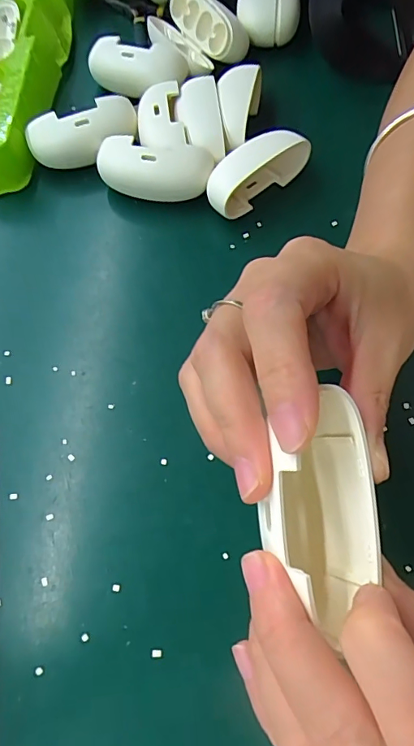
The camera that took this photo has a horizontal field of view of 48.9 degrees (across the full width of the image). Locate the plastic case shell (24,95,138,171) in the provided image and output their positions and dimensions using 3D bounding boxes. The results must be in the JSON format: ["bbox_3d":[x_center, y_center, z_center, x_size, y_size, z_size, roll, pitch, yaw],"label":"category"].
[{"bbox_3d":[-0.076,-0.147,0.287,0.067,0.034,0.021,-23,68,-7],"label":"plastic case shell"}]

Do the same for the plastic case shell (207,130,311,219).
[{"bbox_3d":[0.028,-0.121,0.270,0.067,0.033,0.026,-38,70,-13],"label":"plastic case shell"}]

